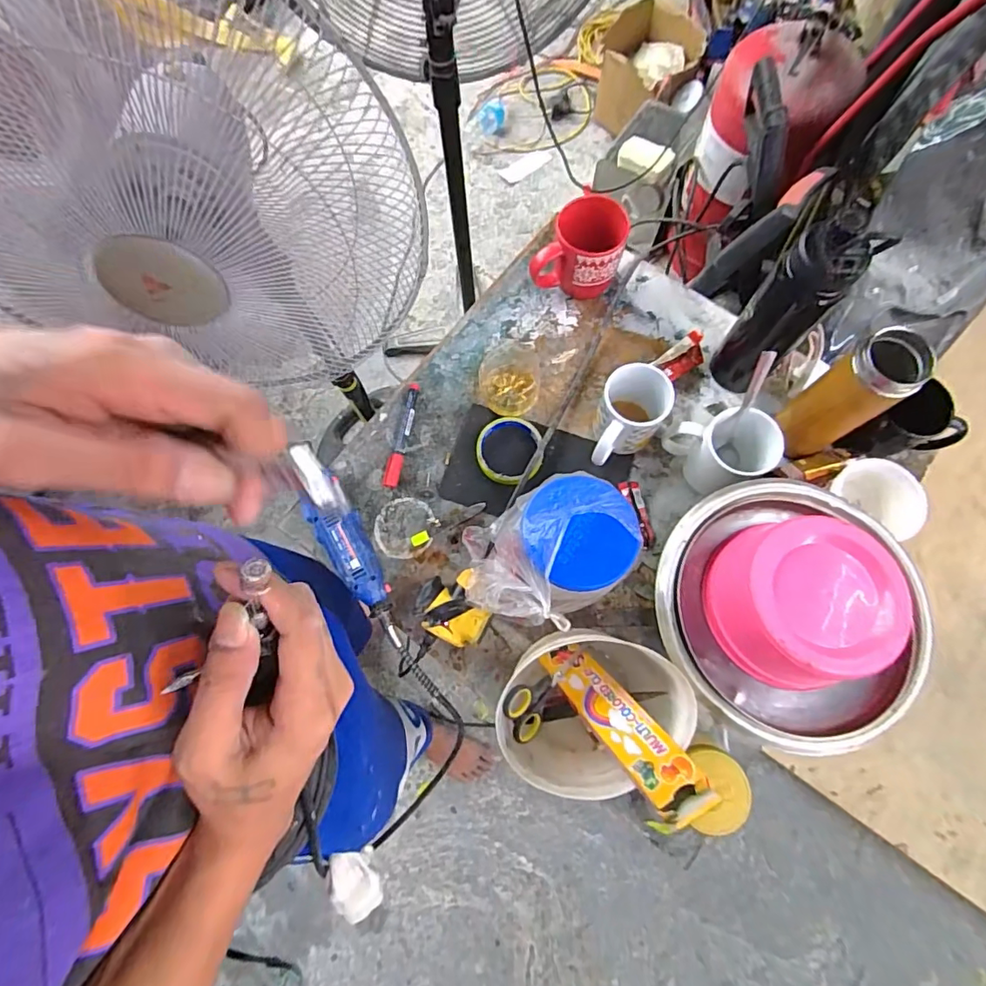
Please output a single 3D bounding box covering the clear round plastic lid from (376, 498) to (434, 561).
[{"bbox_3d":[-0.114,0.044,0.658,0.075,0.008,0.076,-1,73,2],"label":"clear round plastic lid"}]

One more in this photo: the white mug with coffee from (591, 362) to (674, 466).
[{"bbox_3d":[0.162,-0.085,0.633,0.078,0.101,0.113,26,76,9],"label":"white mug with coffee"}]

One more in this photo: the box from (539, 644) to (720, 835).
[{"bbox_3d":[0.113,0.213,0.486,0.051,0.220,0.020,-38,116,-7],"label":"box"}]

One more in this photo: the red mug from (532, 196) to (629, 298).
[{"bbox_3d":[0.119,-0.328,0.702,0.112,0.110,0.096,15,74,6],"label":"red mug"}]

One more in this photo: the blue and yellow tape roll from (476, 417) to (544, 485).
[{"bbox_3d":[0.021,-0.055,0.669,0.084,0.017,0.091,-1,73,2],"label":"blue and yellow tape roll"}]

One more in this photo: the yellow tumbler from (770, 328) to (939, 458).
[{"bbox_3d":[0.386,-0.104,0.568,0.069,0.177,0.066,-1,73,2],"label":"yellow tumbler"}]

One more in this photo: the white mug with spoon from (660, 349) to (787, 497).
[{"bbox_3d":[0.275,-0.059,0.599,0.095,0.143,0.103,-29,74,-7],"label":"white mug with spoon"}]

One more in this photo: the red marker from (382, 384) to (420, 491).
[{"bbox_3d":[-0.120,-0.077,0.685,0.020,0.012,0.144,11,74,5],"label":"red marker"}]

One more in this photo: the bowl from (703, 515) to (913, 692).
[{"bbox_3d":[0.284,0.095,0.481,0.149,0.081,0.149,-1,73,2],"label":"bowl"}]

